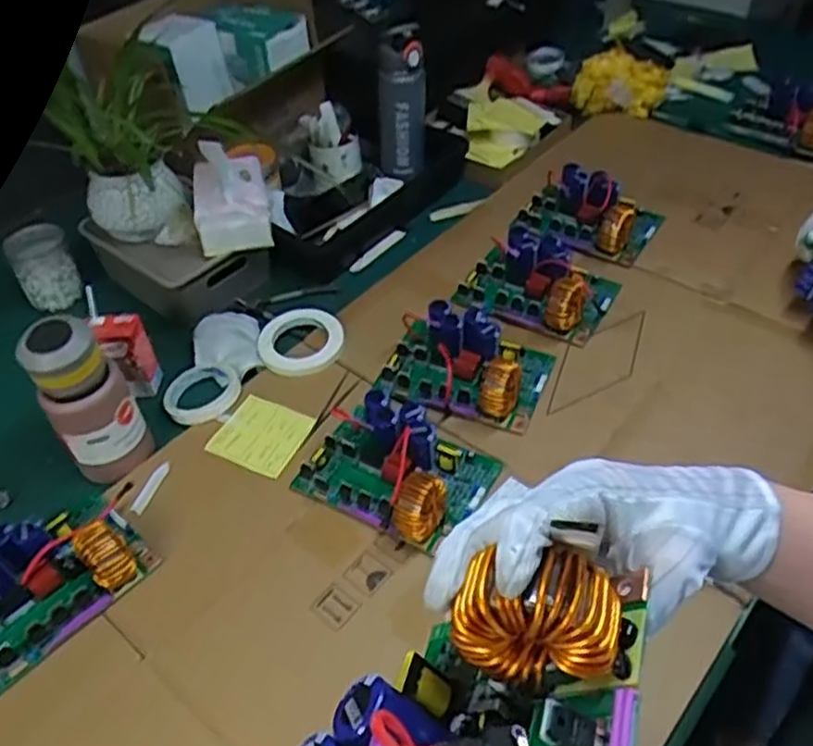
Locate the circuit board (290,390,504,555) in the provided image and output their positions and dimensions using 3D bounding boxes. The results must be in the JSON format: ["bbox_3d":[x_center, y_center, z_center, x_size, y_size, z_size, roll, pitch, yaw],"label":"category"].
[{"bbox_3d":[-0.011,0.095,0.799,0.190,0.058,0.138,22,52,24],"label":"circuit board"}]

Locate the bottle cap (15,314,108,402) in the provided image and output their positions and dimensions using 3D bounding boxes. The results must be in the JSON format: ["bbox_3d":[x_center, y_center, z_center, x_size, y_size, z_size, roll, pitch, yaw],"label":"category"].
[{"bbox_3d":[-0.353,-0.016,0.762,0.070,0.064,0.070,-3,46,3],"label":"bottle cap"}]

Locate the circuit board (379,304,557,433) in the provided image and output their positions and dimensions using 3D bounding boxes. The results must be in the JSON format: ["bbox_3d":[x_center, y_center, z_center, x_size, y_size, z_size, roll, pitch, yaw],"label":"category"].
[{"bbox_3d":[0.072,-0.019,0.894,0.193,0.056,0.131,12,48,16],"label":"circuit board"}]

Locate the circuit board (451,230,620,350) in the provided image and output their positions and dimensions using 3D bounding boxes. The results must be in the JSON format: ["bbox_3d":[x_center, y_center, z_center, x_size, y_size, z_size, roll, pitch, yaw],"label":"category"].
[{"bbox_3d":[0.180,-0.131,0.992,0.191,0.065,0.142,21,51,23],"label":"circuit board"}]

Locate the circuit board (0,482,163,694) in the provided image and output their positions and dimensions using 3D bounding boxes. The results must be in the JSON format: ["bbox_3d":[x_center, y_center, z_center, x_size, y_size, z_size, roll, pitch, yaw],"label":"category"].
[{"bbox_3d":[-0.365,0.198,0.739,0.134,0.058,0.204,34,57,31],"label":"circuit board"}]

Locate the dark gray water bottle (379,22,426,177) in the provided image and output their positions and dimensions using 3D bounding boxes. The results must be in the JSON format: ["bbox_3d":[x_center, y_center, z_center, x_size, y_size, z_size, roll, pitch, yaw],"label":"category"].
[{"bbox_3d":[-0.007,-0.417,1.149,0.078,0.215,0.093,-3,47,1],"label":"dark gray water bottle"}]

